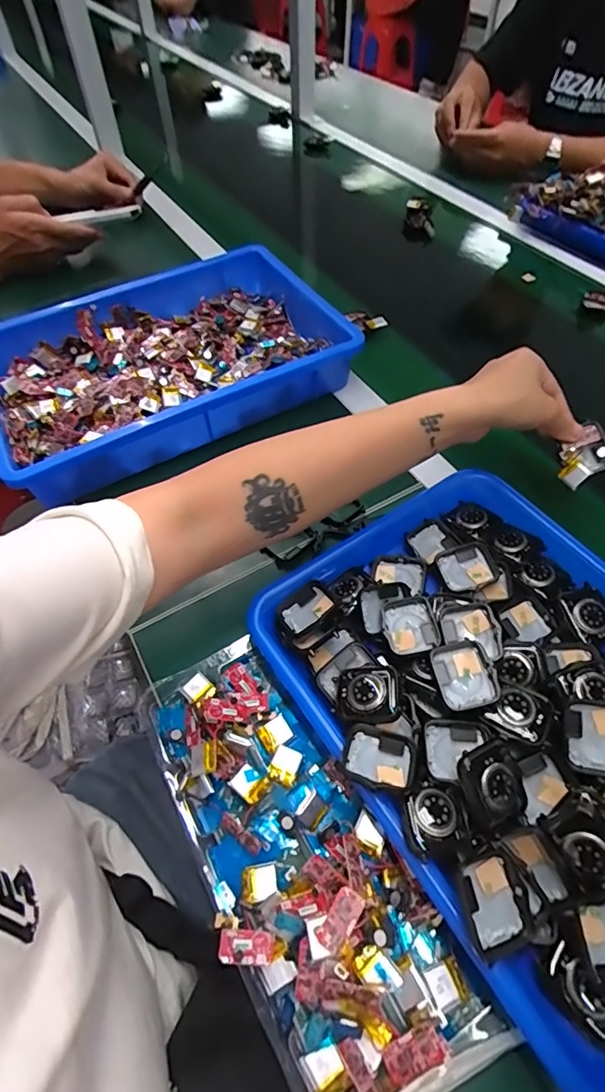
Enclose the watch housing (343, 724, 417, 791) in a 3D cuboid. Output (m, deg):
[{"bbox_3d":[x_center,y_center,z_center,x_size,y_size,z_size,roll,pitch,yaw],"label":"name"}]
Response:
[{"bbox_3d":[0.045,0.124,0.290,0.041,0.014,0.034,11,56,10],"label":"watch housing"}]

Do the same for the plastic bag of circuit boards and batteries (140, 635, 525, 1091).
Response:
[{"bbox_3d":[-0.005,0.174,0.295,0.122,0.032,0.256,-23,57,-14],"label":"plastic bag of circuit boards and batteries"}]

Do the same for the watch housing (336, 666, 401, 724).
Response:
[{"bbox_3d":[0.042,0.094,0.314,0.041,0.010,0.036,-13,52,20],"label":"watch housing"}]

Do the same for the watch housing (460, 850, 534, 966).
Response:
[{"bbox_3d":[0.098,0.183,0.254,0.032,0.006,0.041,-6,66,-21],"label":"watch housing"}]

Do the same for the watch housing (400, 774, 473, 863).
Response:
[{"bbox_3d":[0.073,0.149,0.272,0.034,0.007,0.038,-5,55,-2],"label":"watch housing"}]

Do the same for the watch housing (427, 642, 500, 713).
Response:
[{"bbox_3d":[0.103,0.082,0.314,0.034,0.013,0.042,-12,55,-6],"label":"watch housing"}]

